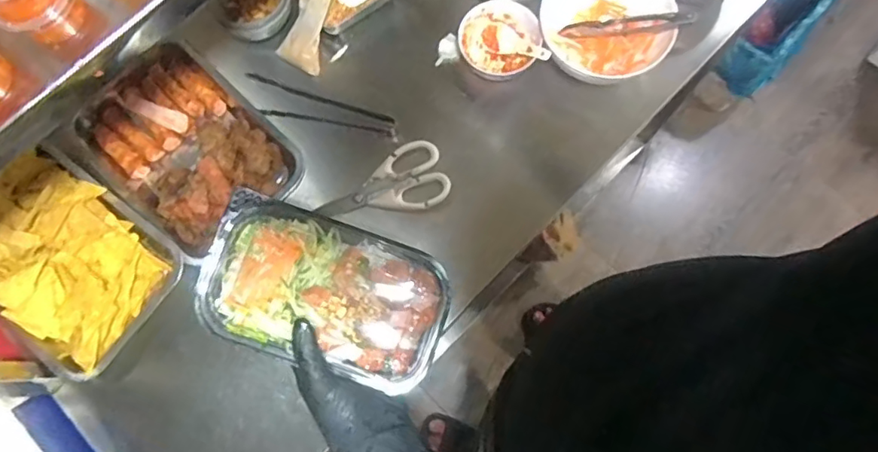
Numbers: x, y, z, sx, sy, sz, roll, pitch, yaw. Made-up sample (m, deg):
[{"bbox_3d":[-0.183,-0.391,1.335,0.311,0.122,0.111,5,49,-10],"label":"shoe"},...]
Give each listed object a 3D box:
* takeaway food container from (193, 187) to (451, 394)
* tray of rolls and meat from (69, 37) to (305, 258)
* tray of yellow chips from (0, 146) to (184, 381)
[{"bbox_3d":[-0.103,0.059,0.498,0.215,0.040,0.127,18,78,5],"label":"takeaway food container"},{"bbox_3d":[-0.346,-0.106,0.757,0.295,0.055,0.207,42,81,10],"label":"tray of rolls and meat"},{"bbox_3d":[-0.489,0.045,0.712,0.269,0.064,0.203,37,80,9],"label":"tray of yellow chips"}]

